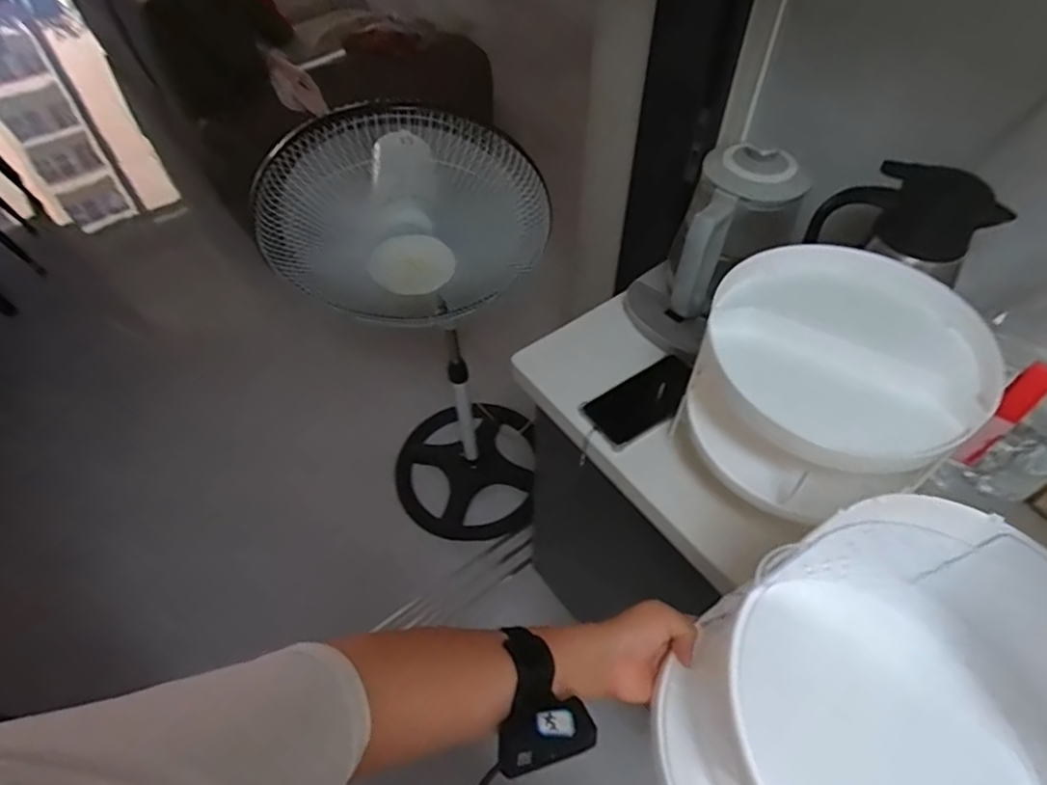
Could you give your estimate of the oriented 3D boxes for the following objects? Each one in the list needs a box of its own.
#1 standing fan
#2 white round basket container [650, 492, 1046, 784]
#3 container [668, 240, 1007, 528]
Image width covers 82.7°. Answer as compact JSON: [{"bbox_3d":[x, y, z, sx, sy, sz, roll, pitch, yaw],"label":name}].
[{"bbox_3d":[-0.183,-0.086,1.227,0.373,1.104,0.337,-1,51,-2],"label":"standing fan"},{"bbox_3d":[0.247,0.239,0.411,0.249,0.221,0.228,1,51,-1],"label":"white round basket container"},{"bbox_3d":[0.288,-0.010,0.581,0.209,0.132,0.230,-25,55,-20],"label":"container"}]

